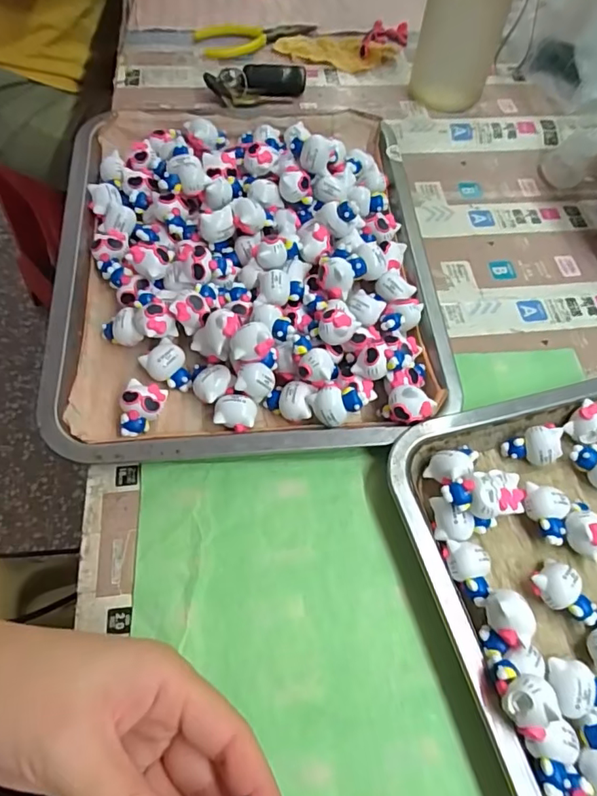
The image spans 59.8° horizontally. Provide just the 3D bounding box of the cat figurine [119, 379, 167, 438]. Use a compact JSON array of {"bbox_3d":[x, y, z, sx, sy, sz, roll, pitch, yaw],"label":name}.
[{"bbox_3d":[-0.097,0.007,0.319,0.023,0.021,0.032,12,60,3],"label":"cat figurine"}]

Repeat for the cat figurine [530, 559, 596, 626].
[{"bbox_3d":[0.140,0.106,0.276,0.021,0.021,0.036,-29,66,-19],"label":"cat figurine"}]

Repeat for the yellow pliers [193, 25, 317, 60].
[{"bbox_3d":[-0.042,-0.360,0.520,0.118,0.014,0.045,-7,61,-8],"label":"yellow pliers"}]

